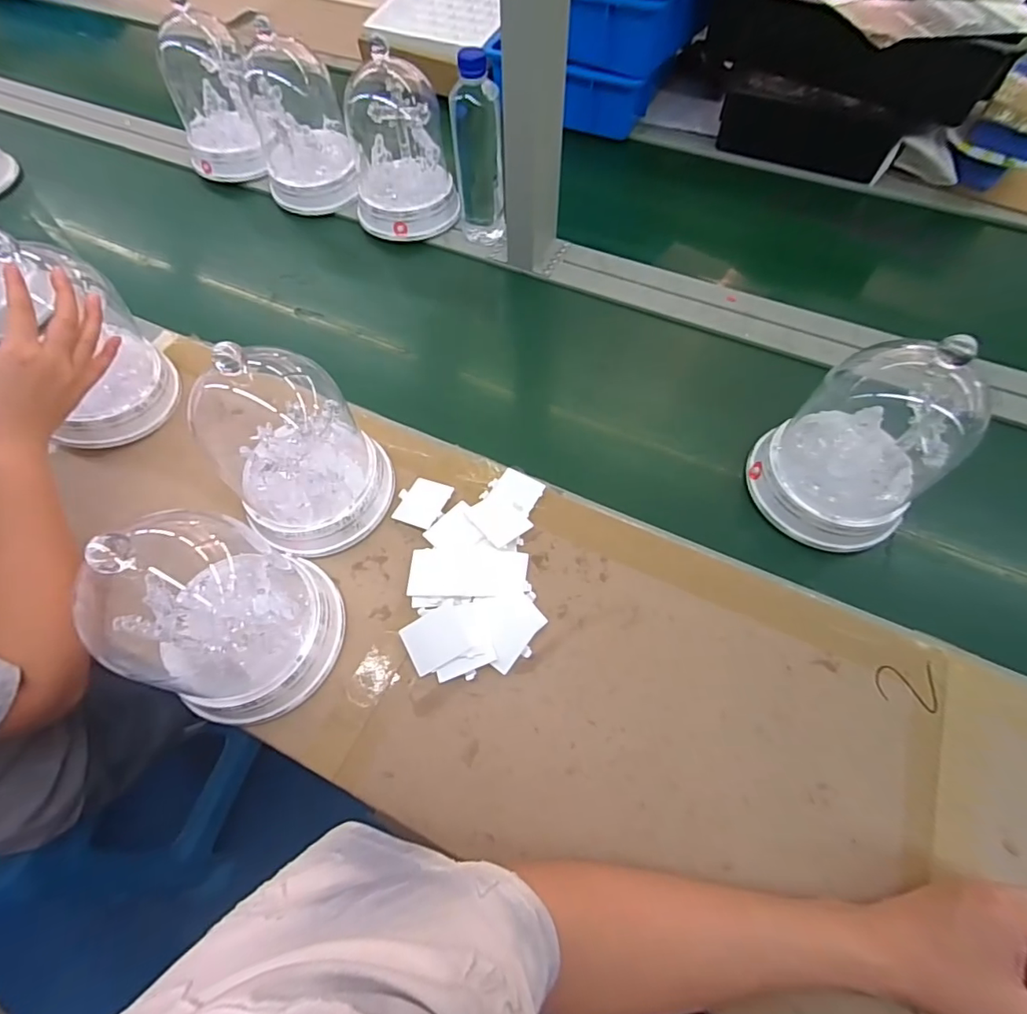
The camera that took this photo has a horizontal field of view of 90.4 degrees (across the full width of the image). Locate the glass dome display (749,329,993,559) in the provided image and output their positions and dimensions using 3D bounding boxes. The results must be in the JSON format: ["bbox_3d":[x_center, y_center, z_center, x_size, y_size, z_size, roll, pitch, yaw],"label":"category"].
[{"bbox_3d":[0.327,-0.066,0.456,0.138,0.195,0.136,-32,67,-14],"label":"glass dome display"}]

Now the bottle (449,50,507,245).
[{"bbox_3d":[-0.046,-0.450,0.660,0.053,0.207,0.062,-14,63,-5],"label":"bottle"}]

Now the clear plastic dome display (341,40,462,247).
[{"bbox_3d":[-0.159,-0.478,0.702,0.141,0.185,0.124,-17,64,-7],"label":"clear plastic dome display"}]

